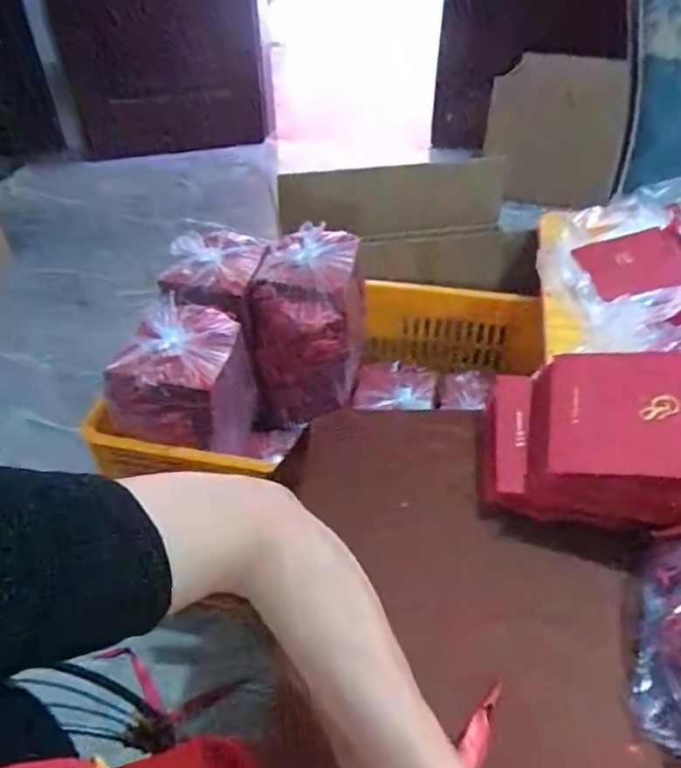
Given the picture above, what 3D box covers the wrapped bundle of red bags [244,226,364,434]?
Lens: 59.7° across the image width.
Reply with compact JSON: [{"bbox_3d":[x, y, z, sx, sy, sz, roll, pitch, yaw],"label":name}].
[{"bbox_3d":[-0.055,-0.100,1.010,0.184,0.242,0.202,-4,41,-3],"label":"wrapped bundle of red bags"}]

